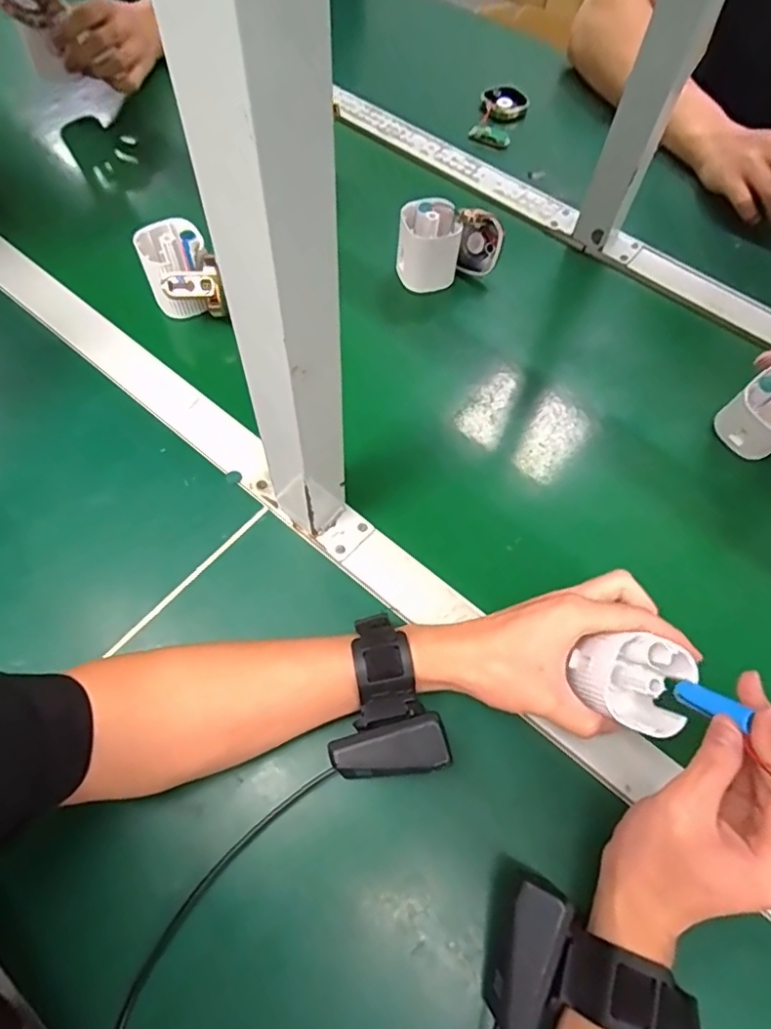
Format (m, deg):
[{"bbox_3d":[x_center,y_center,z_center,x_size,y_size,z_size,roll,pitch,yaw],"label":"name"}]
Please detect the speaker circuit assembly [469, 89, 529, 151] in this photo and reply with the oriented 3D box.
[{"bbox_3d":[0.139,-0.490,0.712,0.053,0.025,0.098,22,64,8],"label":"speaker circuit assembly"}]

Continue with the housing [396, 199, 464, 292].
[{"bbox_3d":[0.041,-0.256,0.562,0.060,0.070,0.063,8,63,2],"label":"housing"}]

